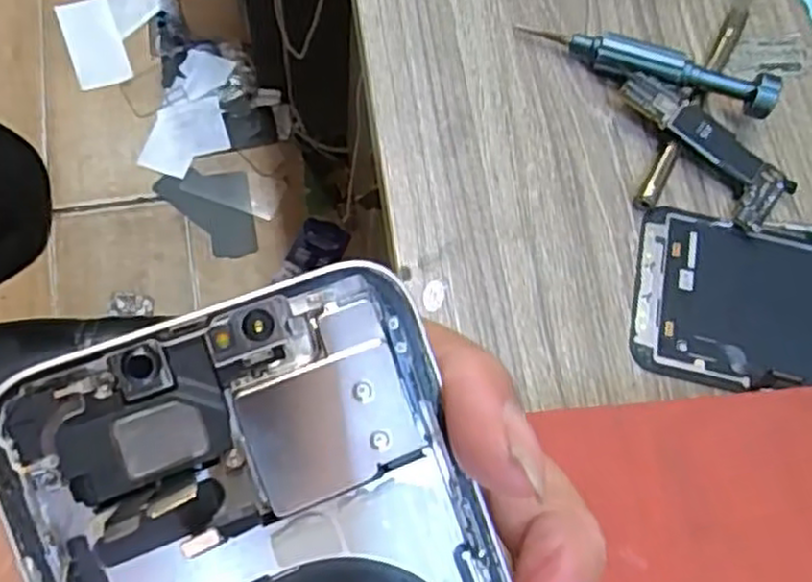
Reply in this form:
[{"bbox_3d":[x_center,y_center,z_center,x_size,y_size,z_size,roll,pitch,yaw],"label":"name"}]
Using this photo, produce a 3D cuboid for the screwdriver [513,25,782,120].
[{"bbox_3d":[0.098,-0.092,0.308,0.104,0.019,0.015,19,69,3],"label":"screwdriver"}]

